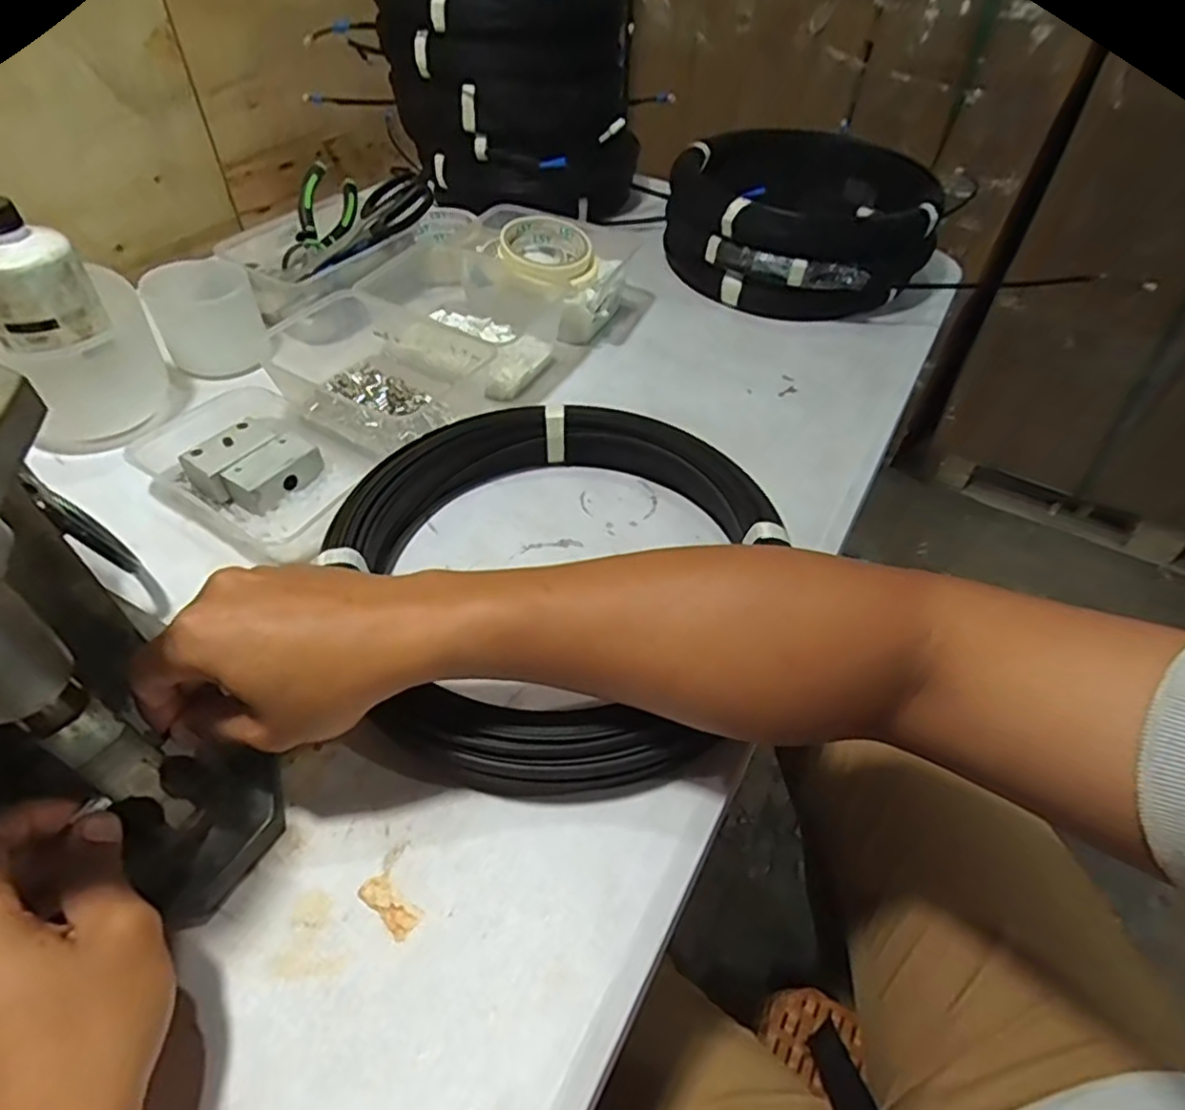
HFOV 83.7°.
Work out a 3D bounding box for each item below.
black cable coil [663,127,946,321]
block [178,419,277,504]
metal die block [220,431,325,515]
[{"bbox_3d":[0.246,-0.398,0.780,0.286,0.116,0.322,18,49,13],"label":"black cable coil"},{"bbox_3d":[-0.276,-0.073,0.508,0.034,0.034,0.064,24,51,18],"label":"block"},{"bbox_3d":[-0.241,-0.062,0.503,0.037,0.029,0.063,27,52,20],"label":"metal die block"}]

